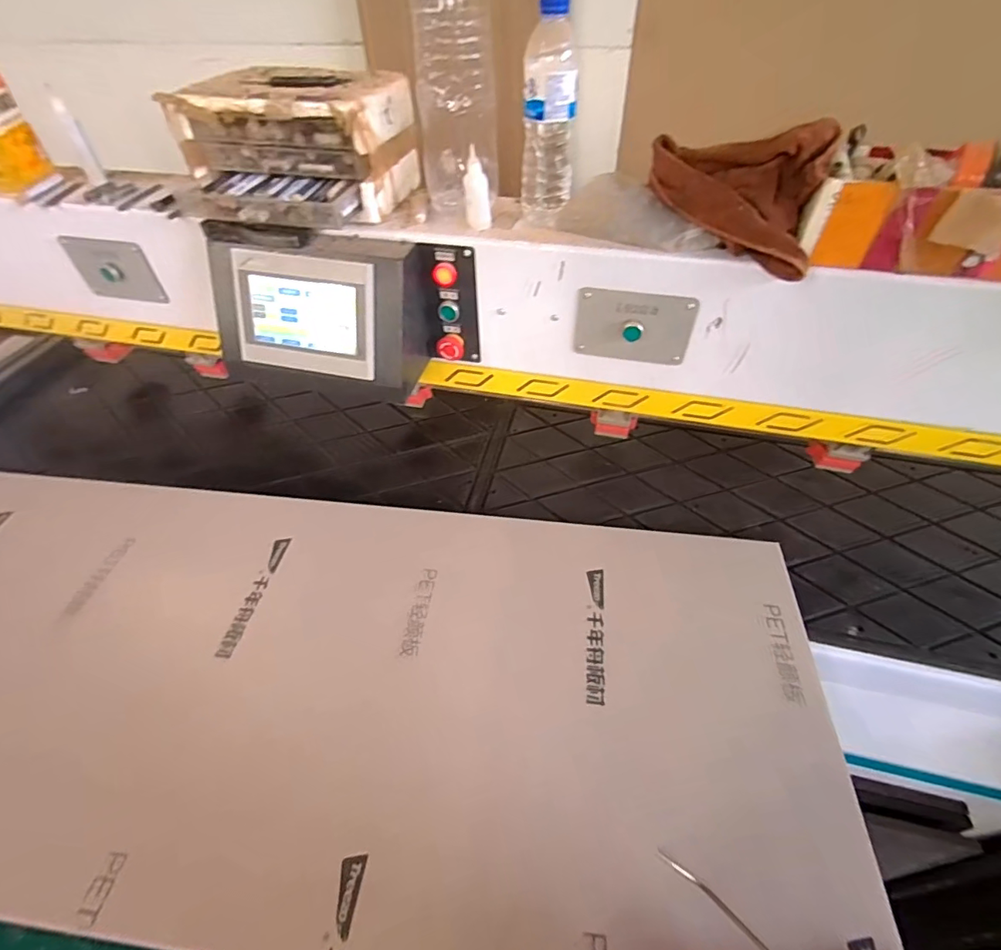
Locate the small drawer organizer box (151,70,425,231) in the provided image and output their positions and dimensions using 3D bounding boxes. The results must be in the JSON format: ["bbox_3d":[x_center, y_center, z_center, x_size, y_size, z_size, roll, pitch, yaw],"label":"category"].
[{"bbox_3d":[-0.280,-0.427,0.655,0.279,0.127,0.213,14,50,13],"label":"small drawer organizer box"}]

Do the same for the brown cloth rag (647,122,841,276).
[{"bbox_3d":[0.271,-0.334,0.581,0.229,0.116,0.080,35,58,28],"label":"brown cloth rag"}]

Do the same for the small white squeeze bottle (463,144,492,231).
[{"bbox_3d":[-0.029,-0.359,0.630,0.025,0.086,0.028,-17,50,-13],"label":"small white squeeze bottle"}]

